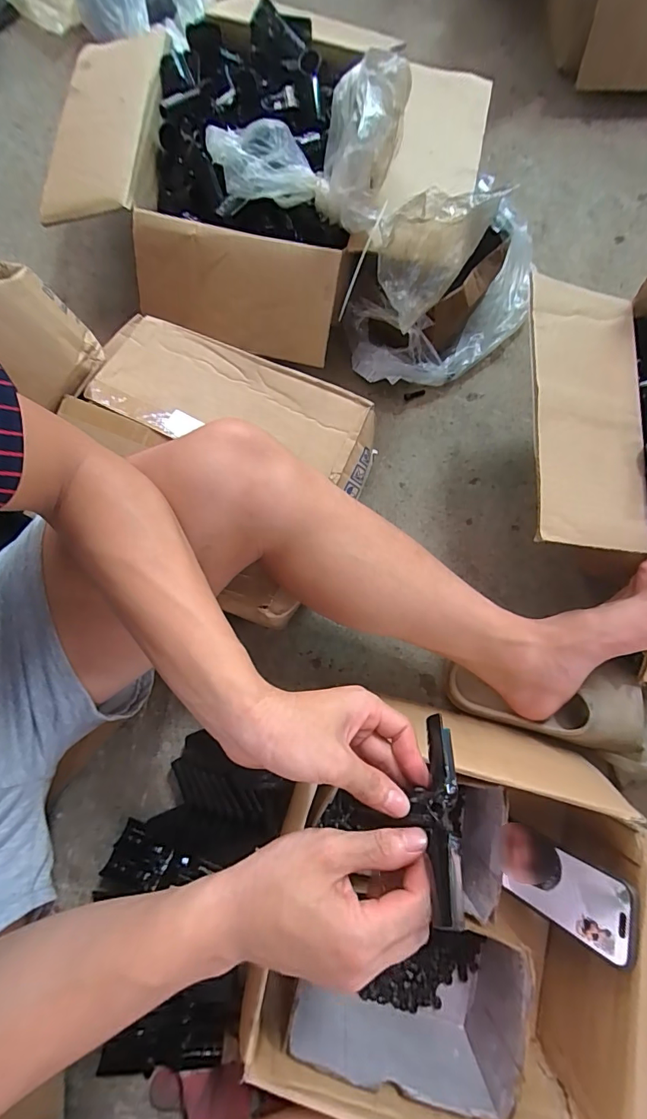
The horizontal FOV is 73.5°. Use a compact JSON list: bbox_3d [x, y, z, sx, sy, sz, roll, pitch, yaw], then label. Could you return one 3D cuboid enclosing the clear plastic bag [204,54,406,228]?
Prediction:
[{"bbox_3d":[-0.022,-0.484,0.489,0.215,0.110,0.132,23,81,5],"label":"clear plastic bag"}]

